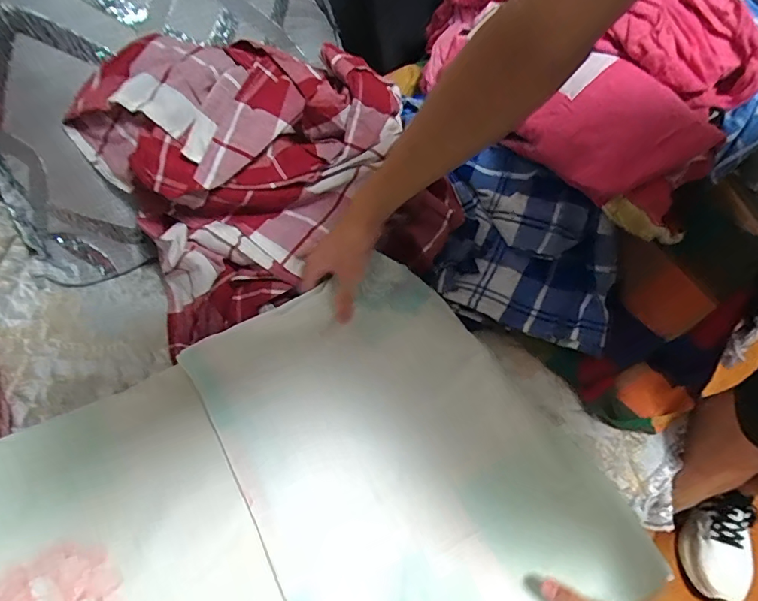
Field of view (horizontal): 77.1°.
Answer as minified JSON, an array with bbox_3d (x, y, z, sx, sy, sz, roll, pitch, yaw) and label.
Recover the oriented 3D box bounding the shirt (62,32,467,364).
[{"bbox_3d":[-0.123,-0.140,0.594,0.396,0.249,0.283,-17,55,-17],"label":"shirt"}]

